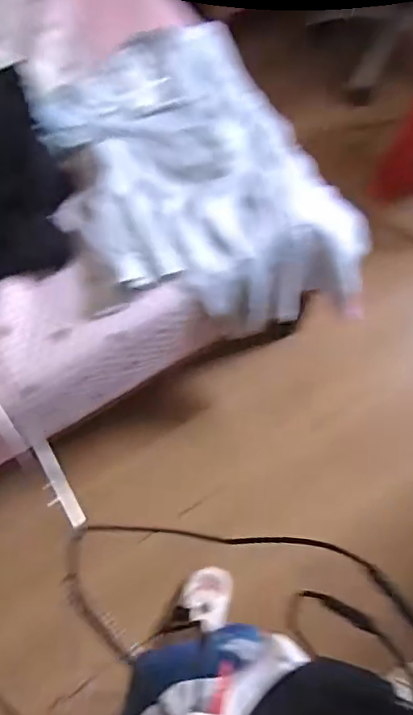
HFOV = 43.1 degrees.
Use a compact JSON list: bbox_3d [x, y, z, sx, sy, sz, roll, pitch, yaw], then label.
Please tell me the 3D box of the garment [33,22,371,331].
[{"bbox_3d":[-0.022,-0.318,0.983,0.492,0.222,0.551,-33,72,-9],"label":"garment"}]

